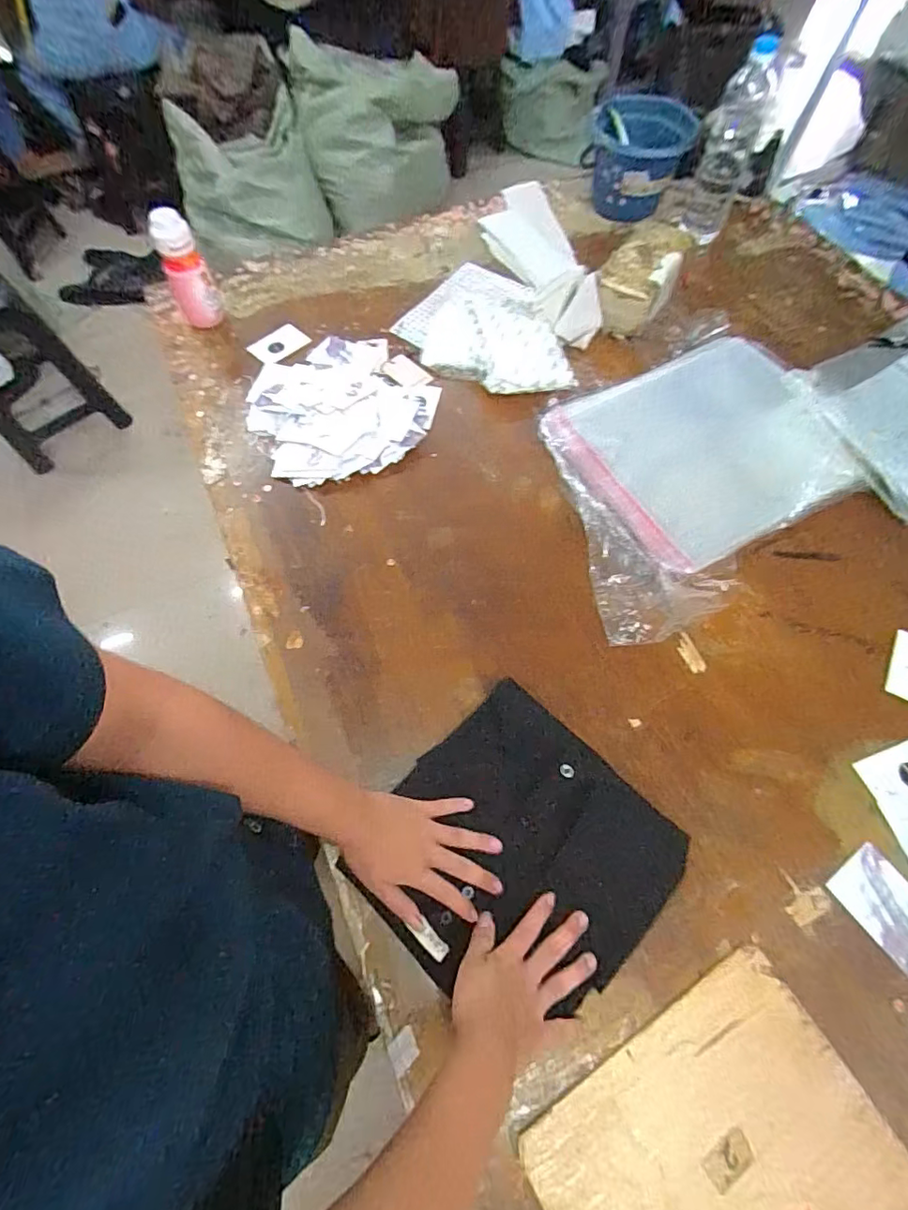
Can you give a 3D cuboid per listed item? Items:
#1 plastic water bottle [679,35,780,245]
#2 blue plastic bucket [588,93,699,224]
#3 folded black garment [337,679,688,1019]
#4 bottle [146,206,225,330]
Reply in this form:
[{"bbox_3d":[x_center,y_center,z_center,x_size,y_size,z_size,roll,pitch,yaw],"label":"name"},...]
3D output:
[{"bbox_3d":[0.456,-0.755,0.877,0.080,0.265,0.095,20,67,9],"label":"plastic water bottle"},{"bbox_3d":[0.346,-0.843,0.997,0.179,0.128,0.187,8,65,4],"label":"blue plastic bucket"},{"bbox_3d":[0.062,0.255,0.543,0.267,0.032,0.271,-41,70,-15],"label":"folded black garment"},{"bbox_3d":[-0.428,-0.532,0.843,0.070,0.171,0.062,-31,69,-13],"label":"bottle"}]

